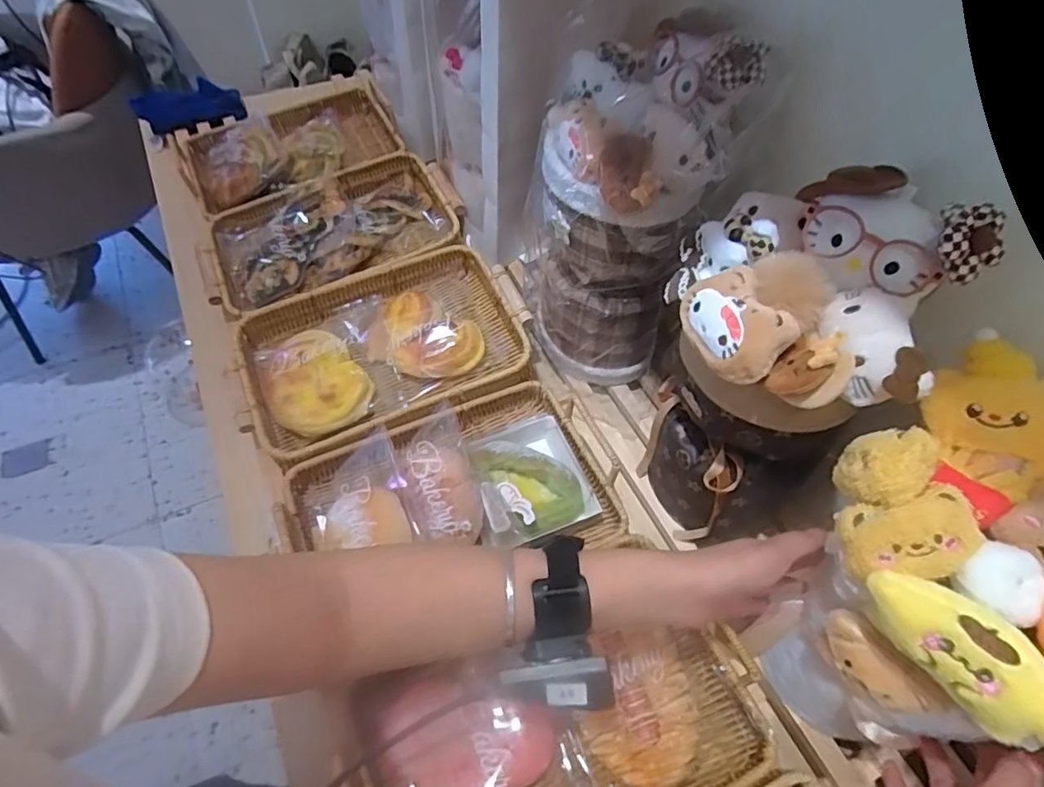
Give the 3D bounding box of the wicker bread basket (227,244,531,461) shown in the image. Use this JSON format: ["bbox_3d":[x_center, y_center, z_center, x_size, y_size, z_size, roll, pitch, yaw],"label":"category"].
[{"bbox_3d":[-0.157,-0.053,0.651,0.316,0.052,0.211,-19,58,-16],"label":"wicker bread basket"}]

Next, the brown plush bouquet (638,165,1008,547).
[{"bbox_3d":[0.190,-0.019,0.467,0.167,0.297,0.162,24,57,13],"label":"brown plush bouquet"}]

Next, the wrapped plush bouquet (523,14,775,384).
[{"bbox_3d":[0.096,-0.177,0.580,0.171,0.331,0.176,15,56,7],"label":"wrapped plush bouquet"}]

